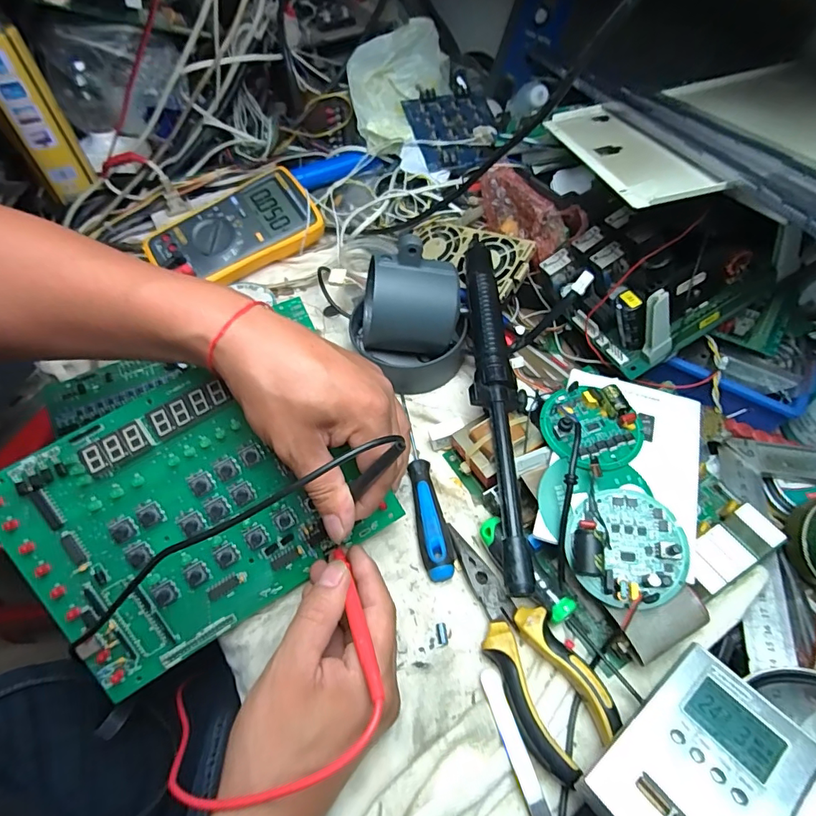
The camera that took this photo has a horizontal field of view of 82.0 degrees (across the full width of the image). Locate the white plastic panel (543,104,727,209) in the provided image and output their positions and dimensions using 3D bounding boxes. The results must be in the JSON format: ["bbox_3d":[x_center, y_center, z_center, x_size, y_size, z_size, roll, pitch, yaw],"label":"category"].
[{"bbox_3d":[0.158,-0.195,0.355,0.052,0.006,0.184,-15,47,3],"label":"white plastic panel"}]

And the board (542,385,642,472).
[{"bbox_3d":[0.131,0.012,0.337,0.068,0.022,0.058,36,64,23],"label":"board"}]

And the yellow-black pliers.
[{"bbox_3d":[0.064,0.142,0.296,0.050,0.022,0.145,-28,60,-16],"label":"yellow-black pliers"}]

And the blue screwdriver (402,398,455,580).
[{"bbox_3d":[0.012,0.054,0.374,0.022,0.022,0.162,-8,56,-4],"label":"blue screwdriver"}]

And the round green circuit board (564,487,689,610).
[{"bbox_3d":[0.138,0.085,0.295,0.068,0.022,0.066,-1,56,1],"label":"round green circuit board"}]

